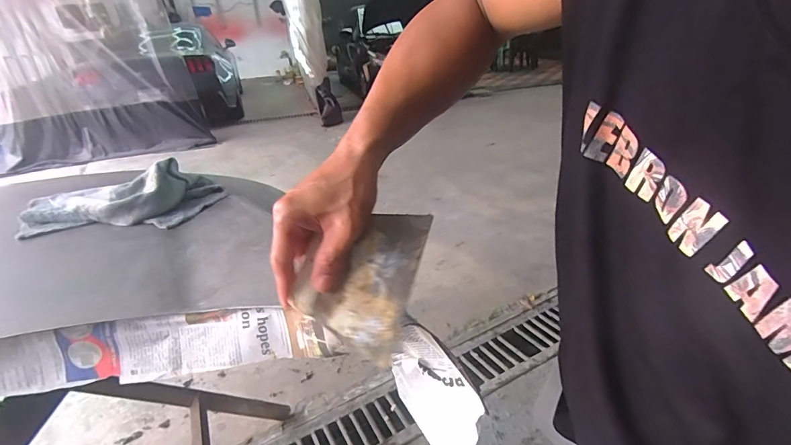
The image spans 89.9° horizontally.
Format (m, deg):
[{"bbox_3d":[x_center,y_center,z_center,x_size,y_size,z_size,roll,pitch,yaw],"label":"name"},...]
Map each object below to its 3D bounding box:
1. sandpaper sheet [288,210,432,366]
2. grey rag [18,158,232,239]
[{"bbox_3d":[-0.033,0.045,0.355,0.100,0.130,0.007,17,-13,-1],"label":"sandpaper sheet"},{"bbox_3d":[-0.459,-0.047,0.669,0.311,0.058,0.163,-7,27,-5],"label":"grey rag"}]

